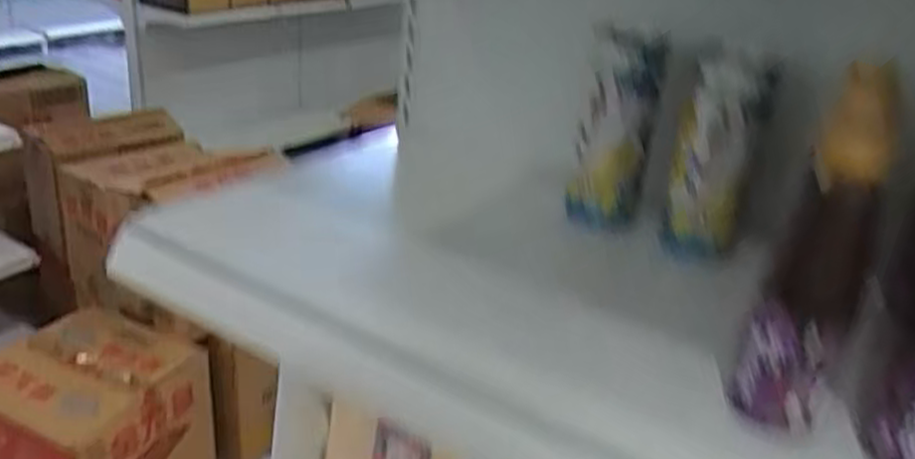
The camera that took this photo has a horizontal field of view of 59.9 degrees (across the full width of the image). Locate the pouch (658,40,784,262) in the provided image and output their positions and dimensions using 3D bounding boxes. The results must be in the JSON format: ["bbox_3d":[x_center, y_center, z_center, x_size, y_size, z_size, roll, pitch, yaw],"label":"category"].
[{"bbox_3d":[0.165,-0.046,0.505,0.046,0.129,0.033,10,25,8],"label":"pouch"}]

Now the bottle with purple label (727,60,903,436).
[{"bbox_3d":[0.155,0.012,0.338,0.033,0.156,0.039,25,31,35],"label":"bottle with purple label"}]

